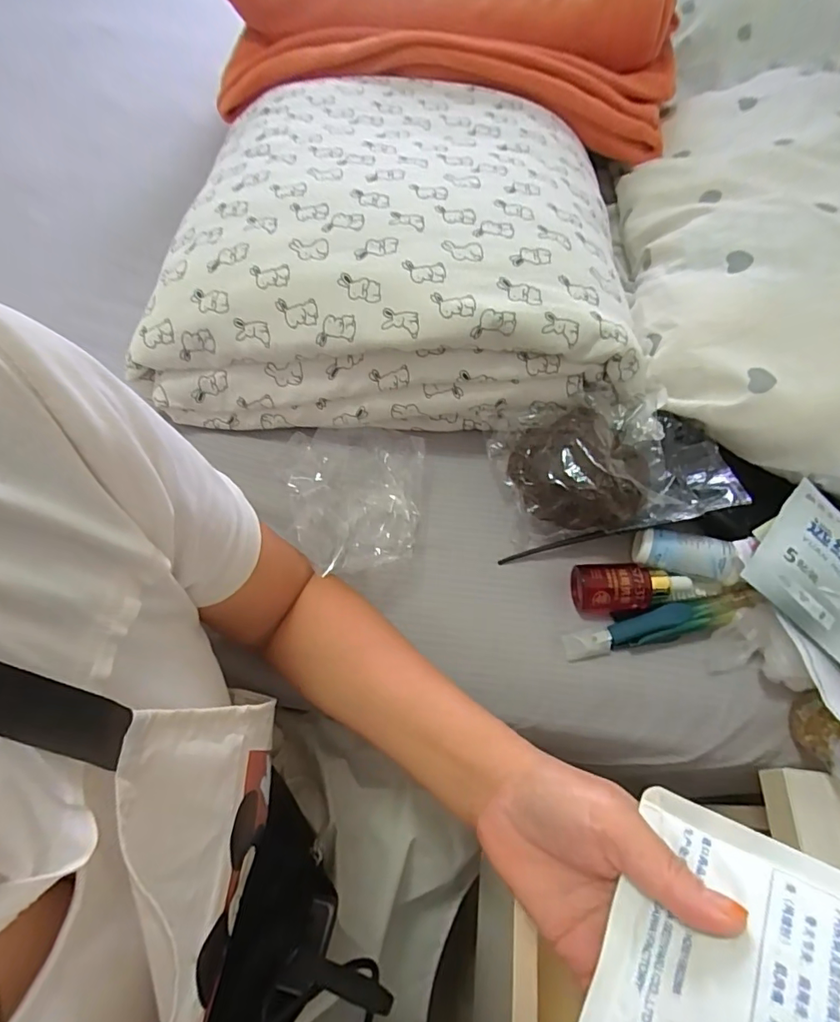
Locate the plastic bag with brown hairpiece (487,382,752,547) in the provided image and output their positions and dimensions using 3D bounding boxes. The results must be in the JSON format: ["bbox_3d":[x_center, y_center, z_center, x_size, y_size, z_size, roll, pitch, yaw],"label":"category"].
[{"bbox_3d":[0.155,-0.038,0.417,0.172,0.080,0.117,-1,61,-4],"label":"plastic bag with brown hairpiece"}]

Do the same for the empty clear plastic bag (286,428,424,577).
[{"bbox_3d":[-0.057,-0.012,0.410,0.110,0.021,0.134,3,55,-4],"label":"empty clear plastic bag"}]

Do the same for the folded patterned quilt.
[{"bbox_3d":[-0.030,-0.270,0.488,0.379,0.119,0.391,-2,61,-4],"label":"folded patterned quilt"}]

